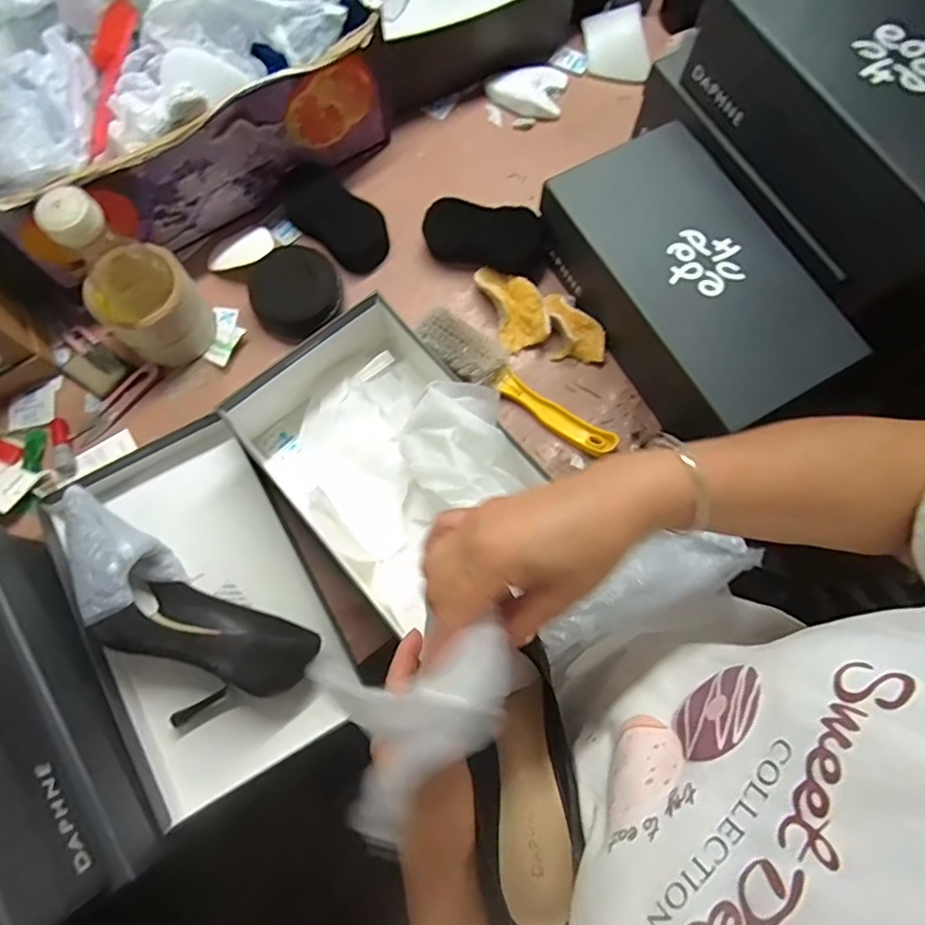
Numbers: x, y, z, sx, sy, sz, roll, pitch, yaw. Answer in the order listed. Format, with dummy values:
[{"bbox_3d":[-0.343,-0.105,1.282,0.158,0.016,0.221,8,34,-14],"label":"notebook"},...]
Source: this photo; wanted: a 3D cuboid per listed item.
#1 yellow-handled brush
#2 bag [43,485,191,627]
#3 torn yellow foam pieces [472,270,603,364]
[{"bbox_3d":[0.049,-0.073,0.583,0.225,0.034,0.046,38,77,8],"label":"yellow-handled brush"},{"bbox_3d":[-0.300,0.073,0.503,0.060,0.070,0.117,-31,78,-10],"label":"bag"},{"bbox_3d":[0.076,-0.149,0.606,0.157,0.032,0.072,26,75,5],"label":"torn yellow foam pieces"}]

